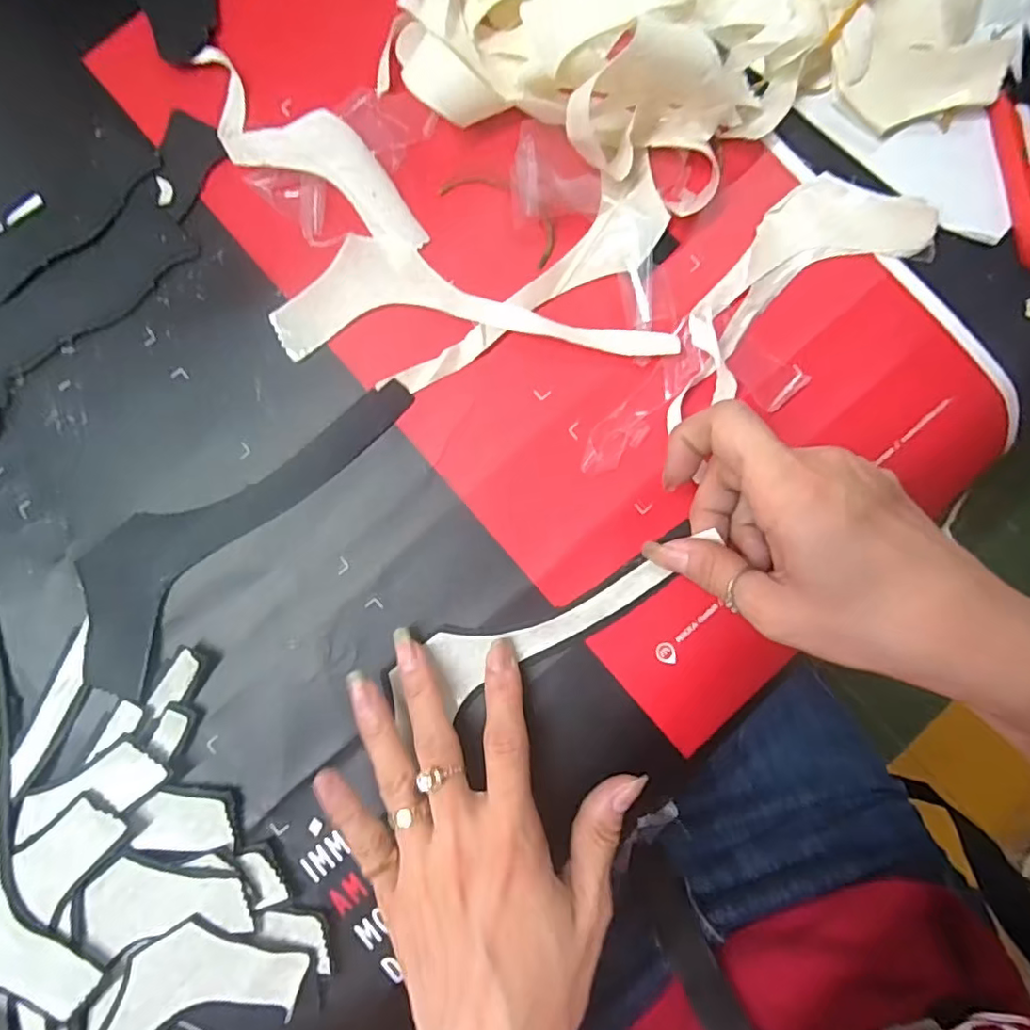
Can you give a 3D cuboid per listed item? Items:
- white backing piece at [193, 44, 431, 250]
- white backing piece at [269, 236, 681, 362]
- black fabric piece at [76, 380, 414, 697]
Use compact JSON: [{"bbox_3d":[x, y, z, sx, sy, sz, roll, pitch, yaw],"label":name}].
[{"bbox_3d":[-0.099,-0.171,0.276,0.137,0.018,0.039,34,87,2],"label":"white backing piece"},{"bbox_3d":[-0.019,-0.102,0.277,0.181,0.006,0.055,-1,86,-1],"label":"white backing piece"},{"bbox_3d":[-0.133,-0.003,0.273,0.060,0.005,0.187,41,87,2],"label":"black fabric piece"}]

